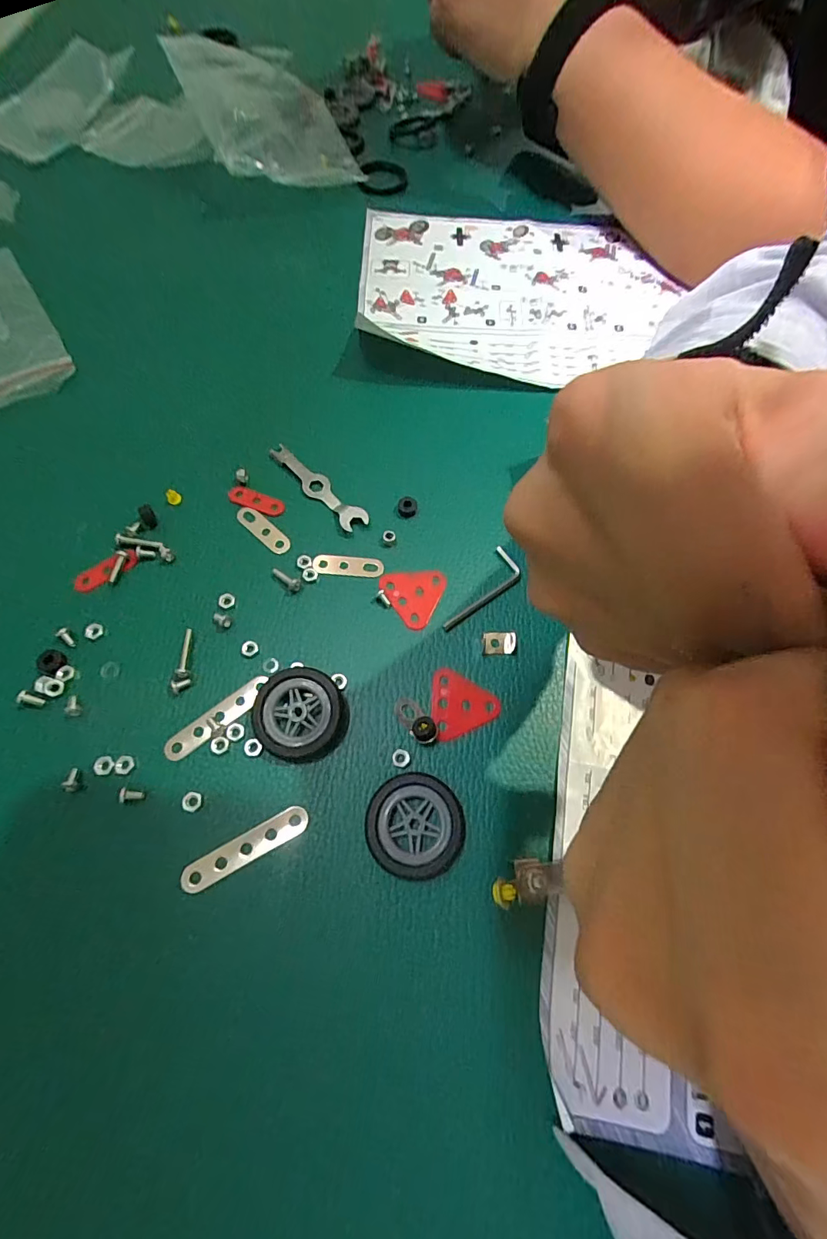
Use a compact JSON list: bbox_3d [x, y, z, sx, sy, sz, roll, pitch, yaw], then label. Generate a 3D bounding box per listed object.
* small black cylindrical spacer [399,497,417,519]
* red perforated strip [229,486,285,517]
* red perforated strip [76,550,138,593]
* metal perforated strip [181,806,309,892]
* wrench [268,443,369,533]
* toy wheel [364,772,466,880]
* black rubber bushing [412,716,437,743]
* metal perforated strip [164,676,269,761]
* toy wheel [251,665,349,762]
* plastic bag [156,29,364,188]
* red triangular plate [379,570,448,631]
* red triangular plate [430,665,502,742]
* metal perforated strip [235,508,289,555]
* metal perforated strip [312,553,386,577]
[{"bbox_3d":[-0.003,-0.057,0.240,0.009,0.005,0.009,1,67,-2],"label":"small black cylindrical spacer"},{"bbox_3d":[-0.080,-0.060,0.241,0.030,0.004,0.009,20,68,6],"label":"red perforated strip"},{"bbox_3d":[-0.144,-0.024,0.223,0.029,0.004,0.011,-33,72,-14],"label":"red perforated strip"},{"bbox_3d":[-0.064,0.087,0.180,0.048,0.004,0.011,-28,71,-13],"label":"metal perforated strip"},{"bbox_3d":[-0.049,-0.068,0.244,0.013,0.007,0.067,-42,75,-17],"label":"wrench"},{"bbox_3d":[0.001,0.079,0.184,0.037,0.007,0.036,1,67,-2],"label":"toy wheel"},{"bbox_3d":[0.005,0.046,0.197,0.010,0.007,0.010,1,67,-2],"label":"black rubber bushing"},{"bbox_3d":[-0.082,0.040,0.198,0.048,0.004,0.012,-39,74,-16],"label":"metal perforated strip"},{"bbox_3d":[-0.048,0.039,0.198,0.039,0.011,0.037,1,67,-2],"label":"toy wheel"},{"bbox_3d":[-0.113,-0.373,0.346,0.096,0.045,0.163,-22,70,-11],"label":"plastic bag"},{"bbox_3d":[-0.002,-0.013,0.225,0.029,0.004,0.031,23,68,7],"label":"red triangular plate"},{"bbox_3d":[0.023,0.037,0.205,0.029,0.004,0.030,5,67,0],"label":"red triangular plate"},{"bbox_3d":[-0.075,-0.045,0.234,0.034,0.004,0.009,39,71,13],"label":"metal perforated strip"},{"bbox_3d":[-0.031,-0.027,0.228,0.034,0.004,0.011,4,67,0],"label":"metal perforated strip"}]

